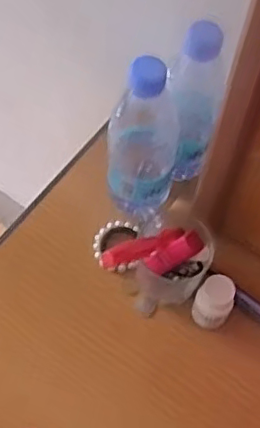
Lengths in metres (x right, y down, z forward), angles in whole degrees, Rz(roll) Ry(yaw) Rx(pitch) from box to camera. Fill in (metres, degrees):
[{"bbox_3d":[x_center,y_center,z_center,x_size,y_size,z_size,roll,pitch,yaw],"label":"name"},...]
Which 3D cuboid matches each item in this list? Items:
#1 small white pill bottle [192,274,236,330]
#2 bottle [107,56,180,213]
[{"bbox_3d":[0.084,0.090,0.604,0.037,0.073,0.035,1,62,-2],"label":"small white pill bottle"},{"bbox_3d":[0.012,-0.070,0.570,0.066,0.187,0.080,6,61,1],"label":"bottle"}]

